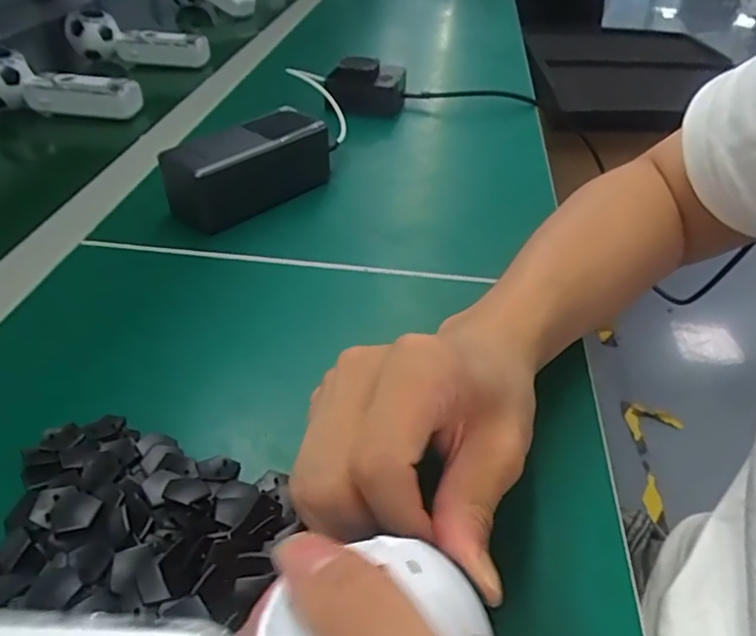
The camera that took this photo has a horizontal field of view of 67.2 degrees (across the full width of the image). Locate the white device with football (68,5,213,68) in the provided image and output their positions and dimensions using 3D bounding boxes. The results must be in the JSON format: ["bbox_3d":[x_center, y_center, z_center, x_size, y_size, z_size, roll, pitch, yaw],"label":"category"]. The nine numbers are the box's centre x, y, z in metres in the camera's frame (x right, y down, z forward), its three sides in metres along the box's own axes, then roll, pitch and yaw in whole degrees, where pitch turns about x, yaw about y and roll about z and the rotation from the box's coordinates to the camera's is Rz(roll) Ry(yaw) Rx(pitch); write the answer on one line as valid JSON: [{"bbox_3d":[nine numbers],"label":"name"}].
[{"bbox_3d":[-0.338,-0.394,0.803,0.182,0.068,0.055,-1,37,-4],"label":"white device with football"}]

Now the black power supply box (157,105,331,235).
[{"bbox_3d":[-0.100,-0.121,0.459,0.064,0.061,0.137,26,43,29],"label":"black power supply box"}]

